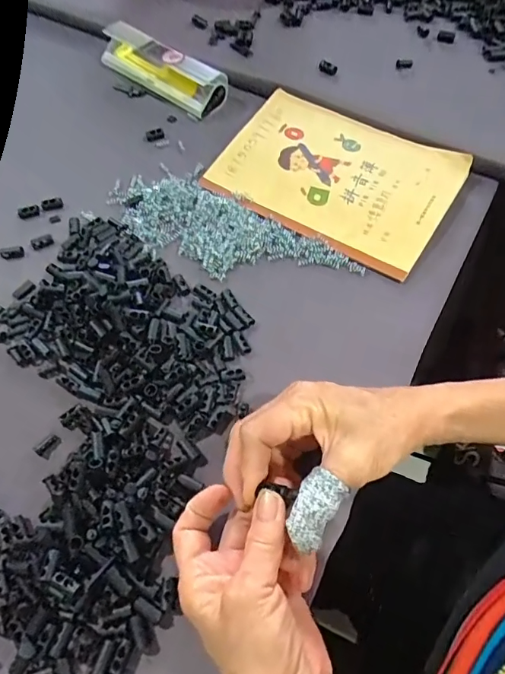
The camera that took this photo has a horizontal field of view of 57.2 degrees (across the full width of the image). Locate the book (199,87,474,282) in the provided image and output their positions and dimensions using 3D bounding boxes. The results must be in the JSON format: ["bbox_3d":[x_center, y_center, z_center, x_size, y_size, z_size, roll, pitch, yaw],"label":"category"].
[{"bbox_3d":[0.075,-0.151,0.421,0.202,0.009,0.140,30,68,18],"label":"book"}]

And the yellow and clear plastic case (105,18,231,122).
[{"bbox_3d":[-0.098,-0.286,0.487,0.156,0.035,0.044,37,70,20],"label":"yellow and clear plastic case"}]

